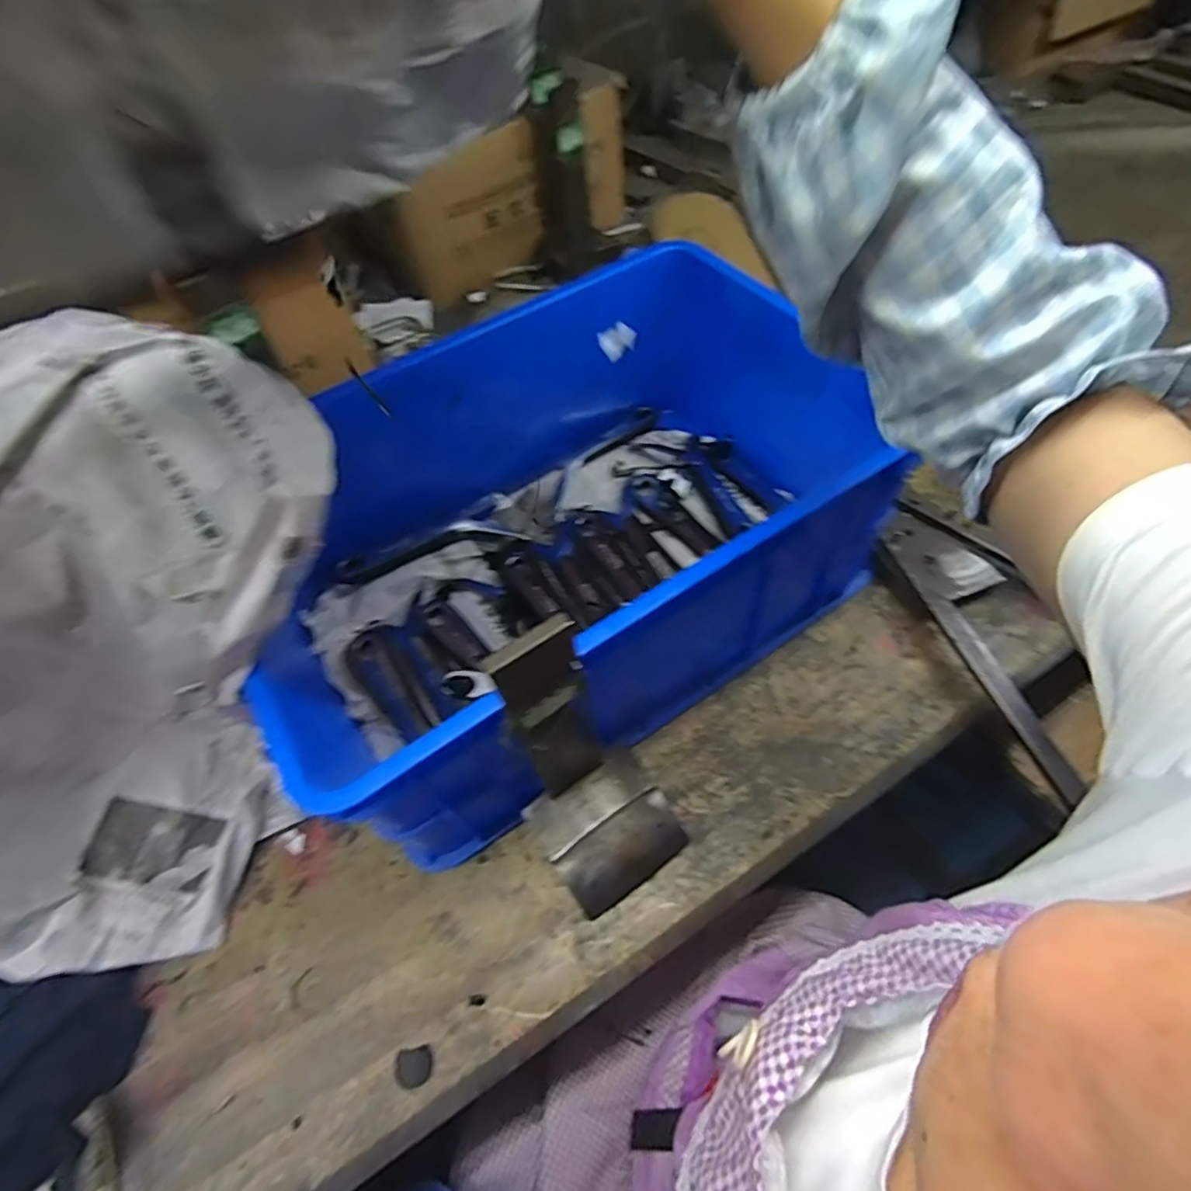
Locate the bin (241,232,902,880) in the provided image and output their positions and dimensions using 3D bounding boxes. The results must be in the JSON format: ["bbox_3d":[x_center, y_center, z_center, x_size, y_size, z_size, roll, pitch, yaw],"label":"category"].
[{"bbox_3d":[-0.019,-0.076,0.578,0.529,0.188,0.364,-31,59,-15],"label":"bin"}]

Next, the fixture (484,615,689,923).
[{"bbox_3d":[0.001,0.118,0.400,0.100,0.260,0.102,-33,60,-17],"label":"fixture"}]

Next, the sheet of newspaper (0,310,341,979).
[{"bbox_3d":[-0.369,0.046,0.451,0.426,0.314,0.322,-34,60,-17],"label":"sheet of newspaper"}]

